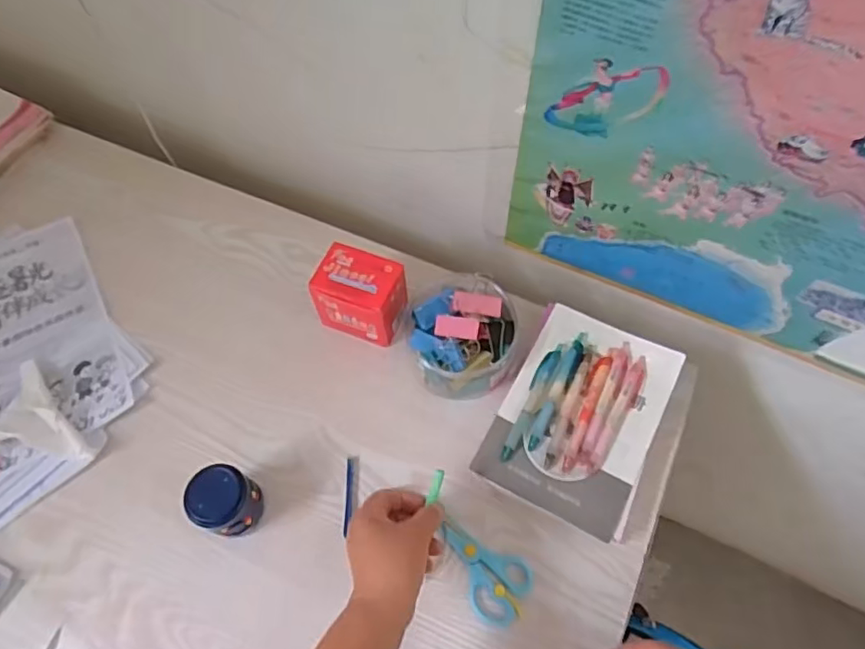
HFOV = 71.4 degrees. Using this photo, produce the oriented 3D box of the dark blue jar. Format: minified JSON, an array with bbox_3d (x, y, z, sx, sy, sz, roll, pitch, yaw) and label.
[{"bbox_3d":[-0.193,0.166,0.564,0.054,0.068,0.053,-1,63,2],"label":"dark blue jar"}]

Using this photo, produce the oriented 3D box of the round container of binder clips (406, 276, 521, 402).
[{"bbox_3d":[0.032,0.010,0.640,0.112,0.074,0.122,-1,63,2],"label":"round container of binder clips"}]

